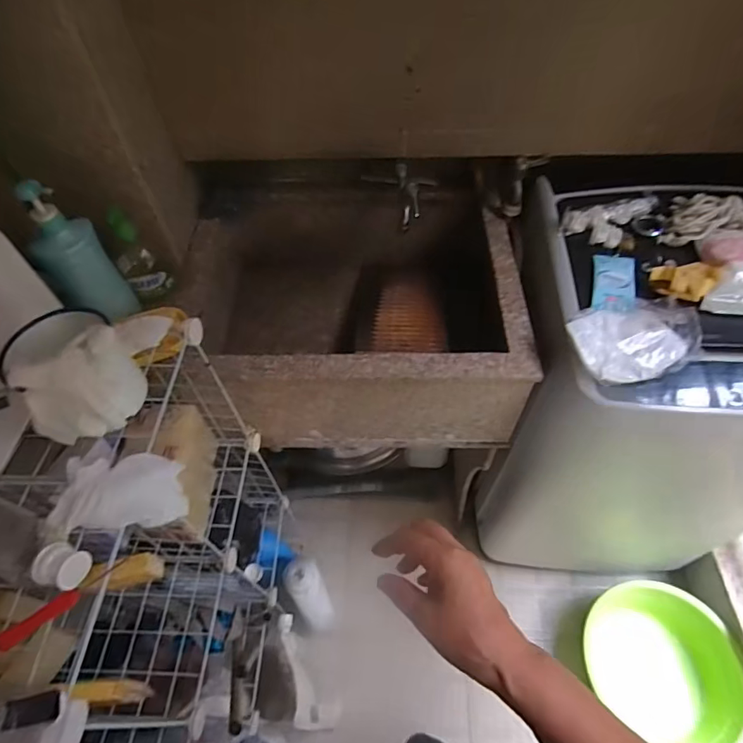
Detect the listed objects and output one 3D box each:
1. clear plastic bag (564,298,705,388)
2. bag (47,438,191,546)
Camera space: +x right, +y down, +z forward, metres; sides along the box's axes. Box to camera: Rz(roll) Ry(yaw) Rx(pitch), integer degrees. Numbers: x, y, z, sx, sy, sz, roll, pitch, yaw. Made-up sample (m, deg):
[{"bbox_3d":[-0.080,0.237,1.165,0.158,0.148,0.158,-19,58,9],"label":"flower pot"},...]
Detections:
[{"bbox_3d":[0.358,-0.051,0.649,0.140,0.062,0.127,-18,56,-11],"label":"clear plastic bag"},{"bbox_3d":[-0.257,0.122,0.482,0.107,0.064,0.088,-14,55,-8],"label":"bag"}]

